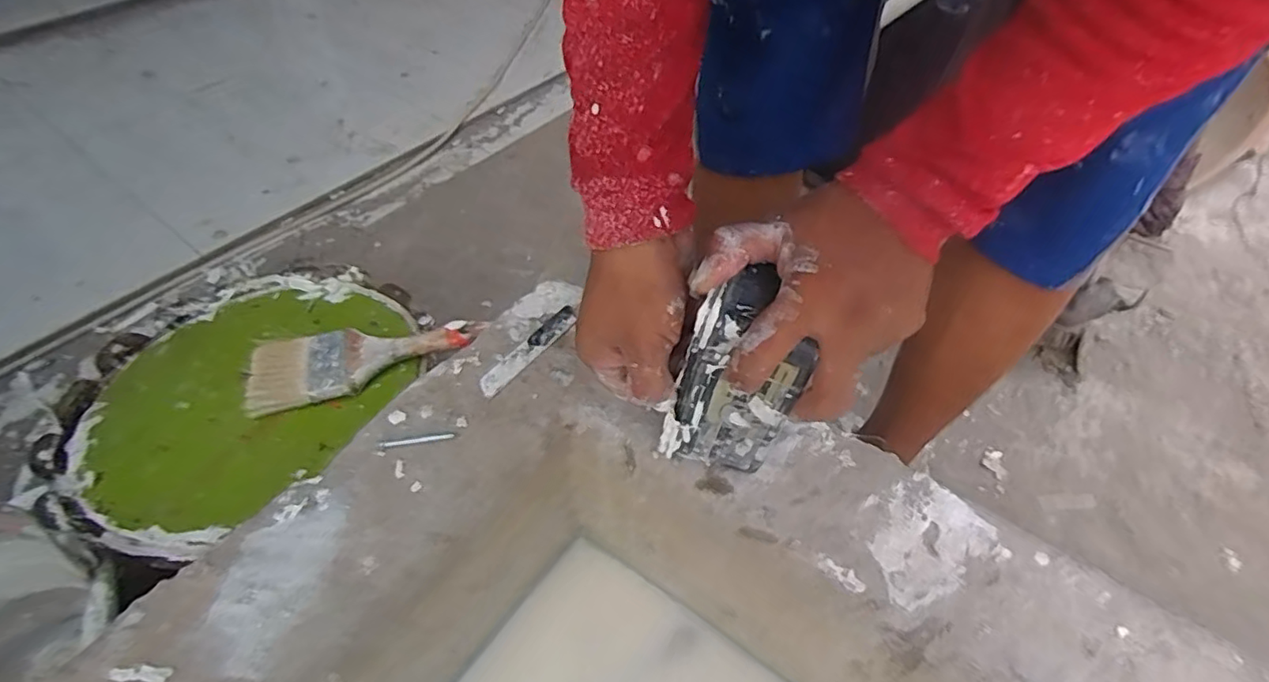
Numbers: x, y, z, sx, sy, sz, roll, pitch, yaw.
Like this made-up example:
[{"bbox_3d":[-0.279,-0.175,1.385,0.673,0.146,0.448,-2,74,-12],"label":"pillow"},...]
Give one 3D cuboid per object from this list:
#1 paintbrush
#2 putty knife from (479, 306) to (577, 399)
[{"bbox_3d":[-0.238,0.010,0.544,0.196,0.011,0.073,-12,51,-12],"label":"paintbrush"},{"bbox_3d":[-0.079,0.006,0.462,0.017,0.005,0.099,29,54,21],"label":"putty knife"}]

